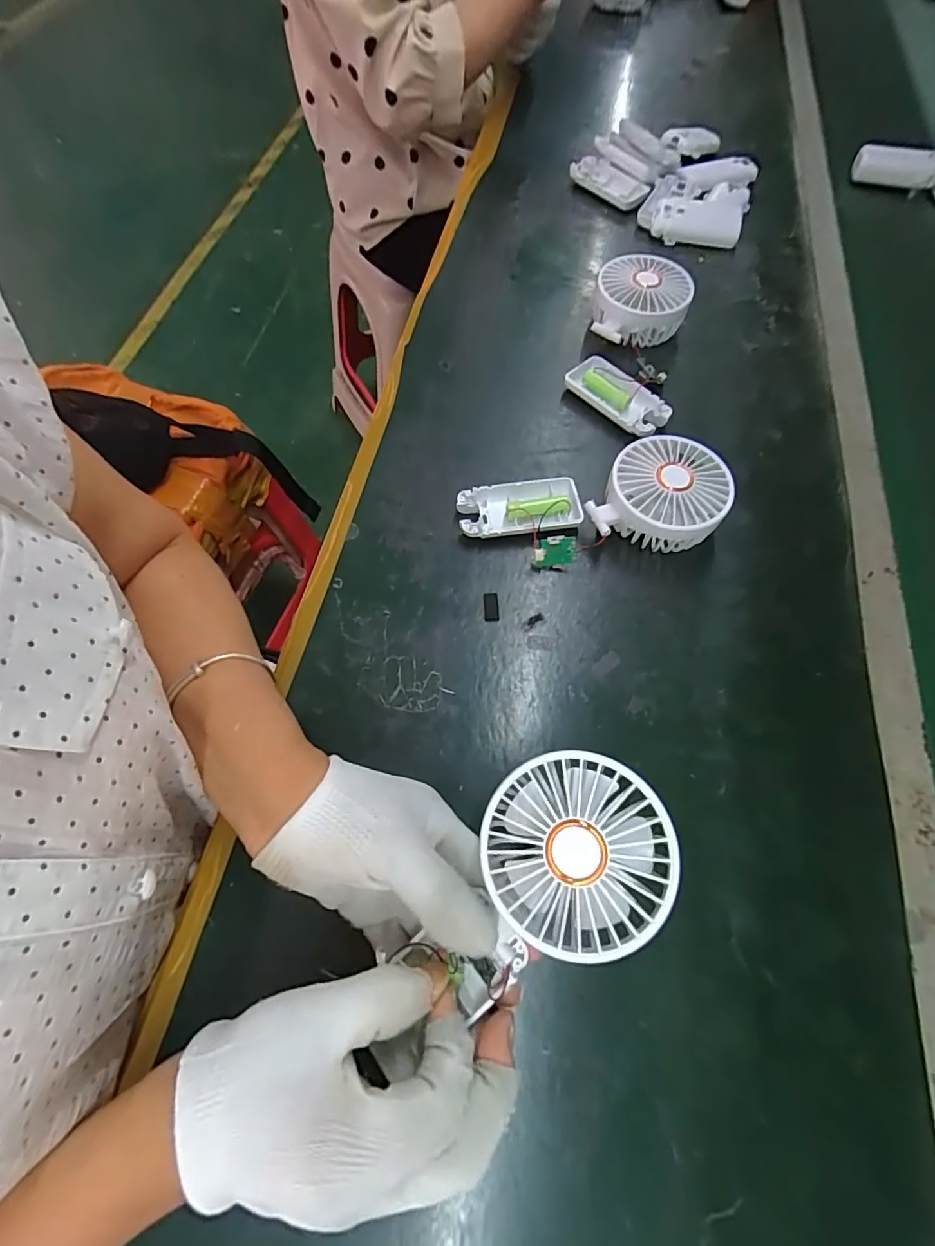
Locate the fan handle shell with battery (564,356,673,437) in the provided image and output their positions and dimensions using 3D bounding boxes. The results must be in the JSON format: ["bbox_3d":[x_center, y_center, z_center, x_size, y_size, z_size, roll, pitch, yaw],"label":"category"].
[{"bbox_3d":[0.134,-0.203,0.464,0.093,0.017,0.041,41,71,17],"label":"fan handle shell with battery"}]

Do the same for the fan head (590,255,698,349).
[{"bbox_3d":[0.164,-0.308,0.496,0.088,0.046,0.087,4,64,2],"label":"fan head"}]

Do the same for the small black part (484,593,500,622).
[{"bbox_3d":[0.017,-0.012,0.381,0.011,0.004,0.023,-3,64,-1],"label":"small black part"}]

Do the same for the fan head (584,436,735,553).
[{"bbox_3d":[0.149,-0.093,0.396,0.084,0.045,0.093,36,69,16],"label":"fan head"}]

